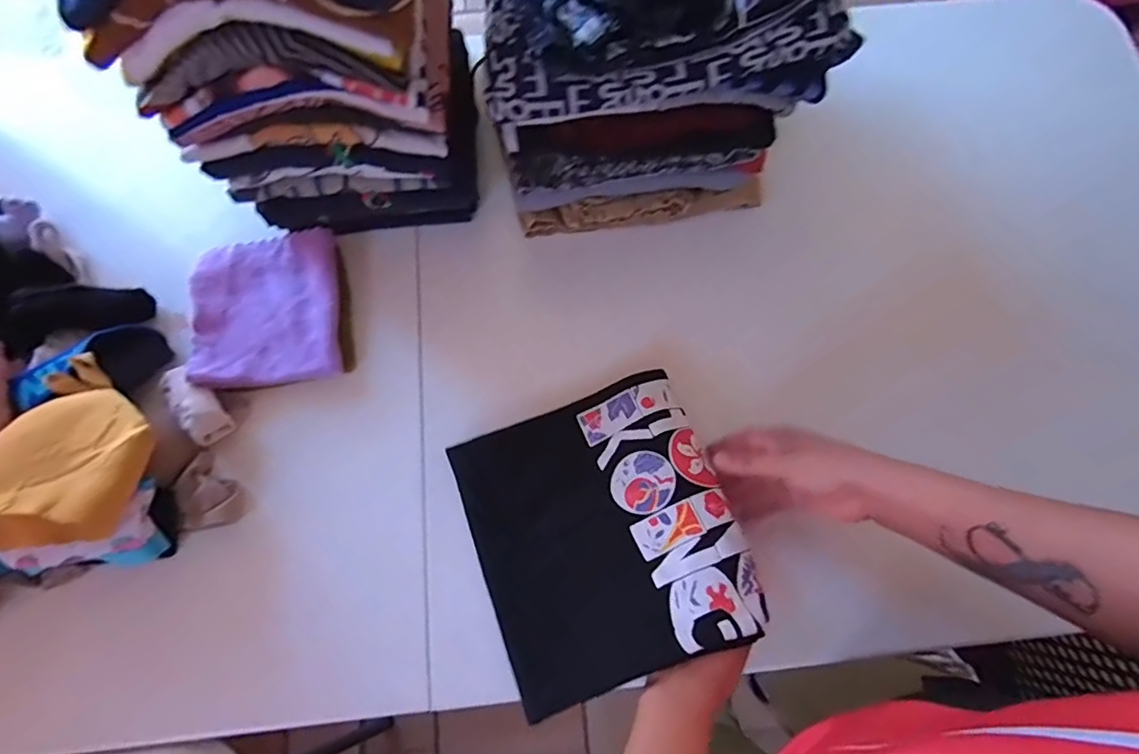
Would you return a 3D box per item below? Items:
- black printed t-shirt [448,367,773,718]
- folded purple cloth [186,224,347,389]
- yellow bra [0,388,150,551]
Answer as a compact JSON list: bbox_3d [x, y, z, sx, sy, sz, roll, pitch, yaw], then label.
[{"bbox_3d":[0.027,0.130,0.480,0.226,0.044,0.241,-24,62,-1],"label":"black printed t-shirt"},{"bbox_3d":[-0.307,-0.066,0.561,0.140,0.034,0.155,-11,74,-4],"label":"folded purple cloth"},{"bbox_3d":[-0.492,0.101,0.441,0.289,0.087,0.124,-17,75,-6],"label":"yellow bra"}]

